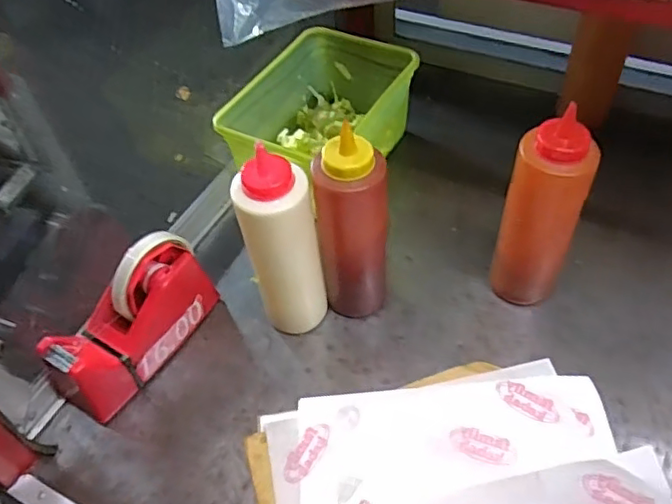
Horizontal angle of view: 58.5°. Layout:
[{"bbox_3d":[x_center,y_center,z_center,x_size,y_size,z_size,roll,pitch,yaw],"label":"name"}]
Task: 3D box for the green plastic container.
[{"bbox_3d":[-0.016,-0.151,0.682,0.144,0.102,0.212,28,59,22],"label":"green plastic container"}]

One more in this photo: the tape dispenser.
[{"bbox_3d":[-0.183,0.060,0.533,0.063,0.099,0.156,28,59,22],"label":"tape dispenser"}]

